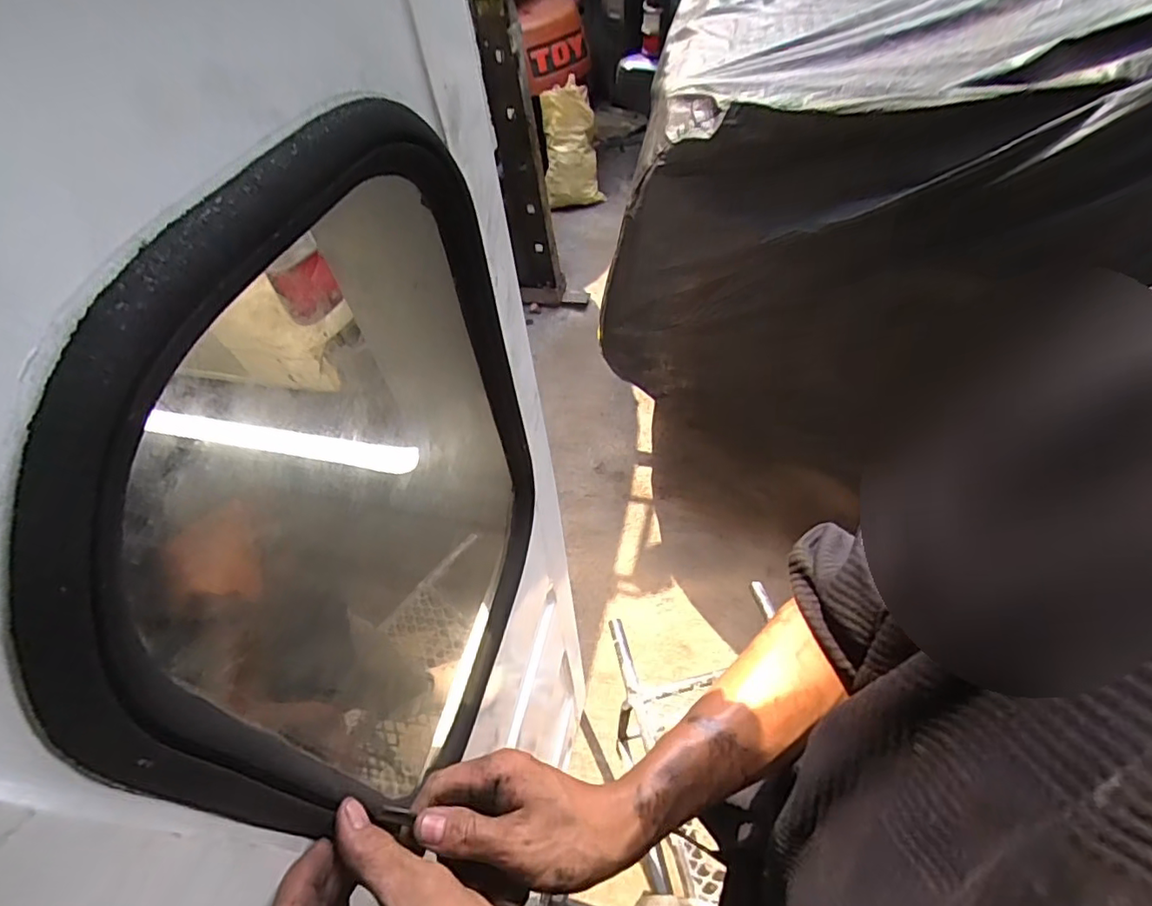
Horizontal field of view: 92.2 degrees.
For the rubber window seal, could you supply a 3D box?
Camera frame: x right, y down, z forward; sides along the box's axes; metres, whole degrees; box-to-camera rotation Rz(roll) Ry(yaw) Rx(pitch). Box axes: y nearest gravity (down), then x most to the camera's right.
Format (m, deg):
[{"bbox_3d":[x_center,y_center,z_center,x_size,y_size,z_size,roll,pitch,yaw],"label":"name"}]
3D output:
[{"bbox_3d":[-0.076,0.037,0.314,0.027,0.400,0.297,4,52,7],"label":"rubber window seal"}]

